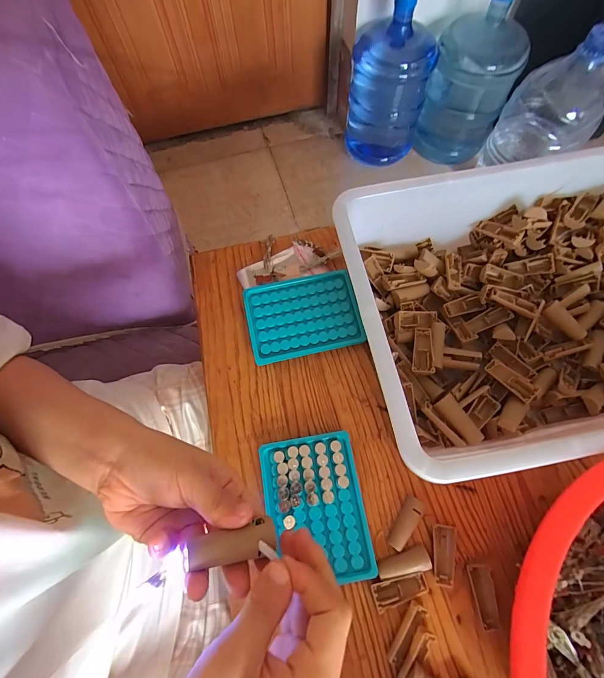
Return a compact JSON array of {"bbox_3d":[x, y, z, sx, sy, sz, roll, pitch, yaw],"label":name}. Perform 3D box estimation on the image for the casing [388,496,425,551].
[{"bbox_3d":[0.101,0.180,0.333,0.019,0.011,0.050,34,73,14],"label":"casing"}]

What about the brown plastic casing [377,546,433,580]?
[{"bbox_3d":[0.096,0.211,0.322,0.049,0.009,0.019,-11,69,-3],"label":"brown plastic casing"}]

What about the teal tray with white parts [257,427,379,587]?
[{"bbox_3d":[0.013,0.166,0.341,0.094,0.016,0.130,-10,69,-2],"label":"teal tray with white parts"}]

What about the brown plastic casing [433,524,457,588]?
[{"bbox_3d":[0.135,0.205,0.325,0.020,0.008,0.050,6,69,4],"label":"brown plastic casing"}]

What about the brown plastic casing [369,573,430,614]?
[{"bbox_3d":[0.090,0.229,0.311,0.050,0.006,0.021,-16,69,-5],"label":"brown plastic casing"}]

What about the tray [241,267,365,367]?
[{"bbox_3d":[0.001,-0.027,0.417,0.132,0.022,0.095,-13,69,-3],"label":"tray"}]

